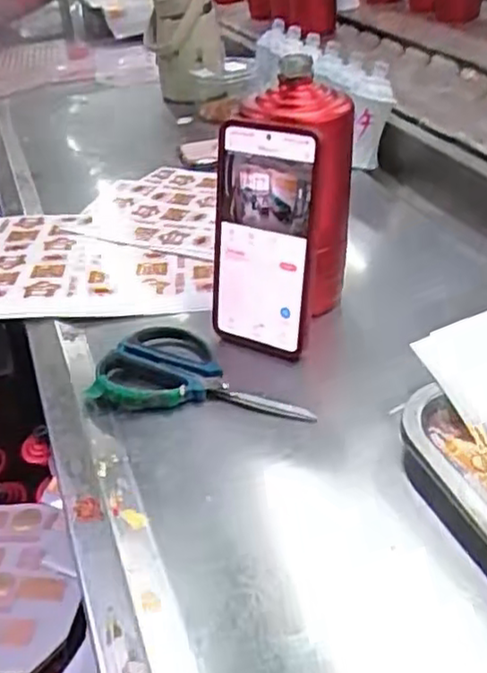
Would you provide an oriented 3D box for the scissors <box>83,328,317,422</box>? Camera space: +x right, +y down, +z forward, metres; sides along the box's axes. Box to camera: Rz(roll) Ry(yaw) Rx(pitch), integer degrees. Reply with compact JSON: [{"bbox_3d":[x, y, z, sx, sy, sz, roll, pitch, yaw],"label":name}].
[{"bbox_3d":[-0.028,0.024,0.507,0.159,0.018,0.083,3,36,14],"label":"scissors"}]

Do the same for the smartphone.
[{"bbox_3d":[0.011,-0.067,0.501,0.078,0.163,0.012,14,22,28],"label":"smartphone"}]

